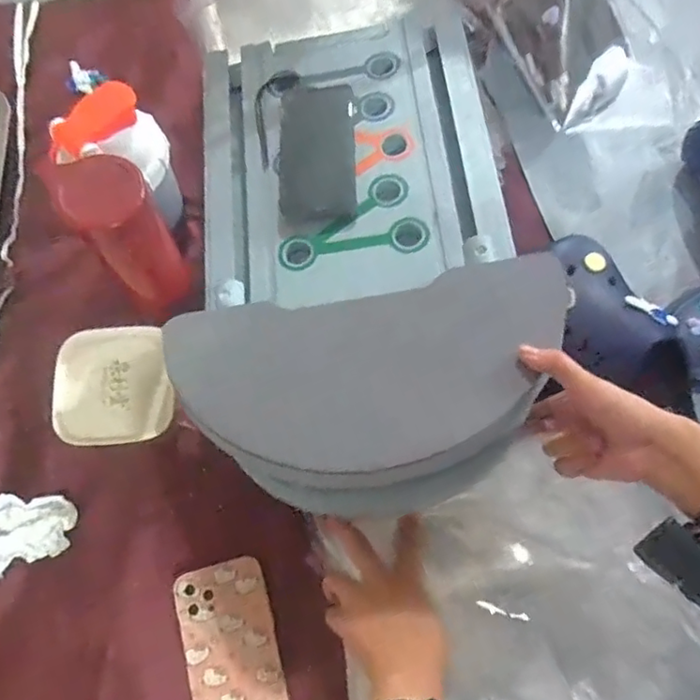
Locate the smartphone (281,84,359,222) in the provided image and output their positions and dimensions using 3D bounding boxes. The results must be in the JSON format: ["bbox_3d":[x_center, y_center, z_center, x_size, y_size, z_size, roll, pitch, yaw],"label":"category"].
[{"bbox_3d":[-0.032,-0.200,0.603,0.077,0.015,0.158,-2,71,-2],"label":"smartphone"}]

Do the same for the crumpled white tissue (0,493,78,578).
[{"bbox_3d":[-0.299,0.174,0.558,0.070,0.030,0.071,1,71,-1],"label":"crumpled white tissue"}]

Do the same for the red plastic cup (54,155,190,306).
[{"bbox_3d":[-0.183,-0.096,0.505,0.058,0.145,0.057,0,71,-1],"label":"red plastic cup"}]

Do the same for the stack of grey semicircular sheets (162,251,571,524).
[{"bbox_3d":[0.023,0.041,0.496,0.312,0.026,0.188,-9,94,2],"label":"stack of grey semicircular sheets"}]

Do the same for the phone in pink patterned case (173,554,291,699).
[{"bbox_3d":[-0.104,0.278,0.535,0.082,0.013,0.163,-16,72,-6],"label":"phone in pink patterned case"}]

